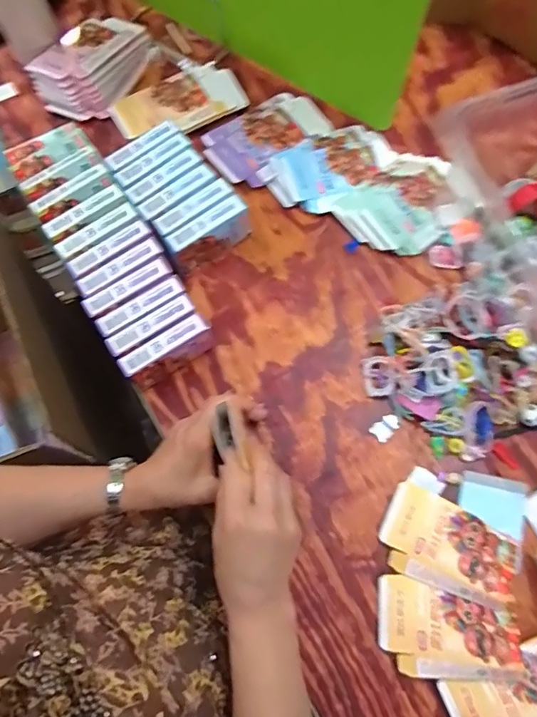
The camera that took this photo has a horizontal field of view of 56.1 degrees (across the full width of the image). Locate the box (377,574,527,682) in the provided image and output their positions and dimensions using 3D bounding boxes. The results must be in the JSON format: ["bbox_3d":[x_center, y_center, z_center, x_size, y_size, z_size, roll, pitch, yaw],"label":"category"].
[{"bbox_3d":[0.161,0.246,0.459,0.118,0.011,0.078,-3,62,17],"label":"box"}]

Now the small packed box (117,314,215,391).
[{"bbox_3d":[-0.101,-0.003,0.525,0.094,0.068,0.026,-33,75,-9],"label":"small packed box"}]

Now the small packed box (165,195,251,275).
[{"bbox_3d":[-0.063,-0.136,0.570,0.097,0.067,0.026,-36,75,-10],"label":"small packed box"}]

